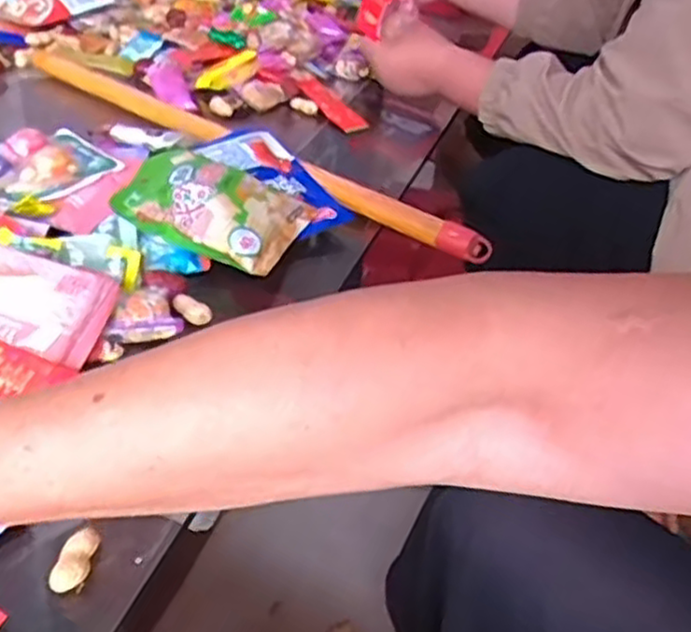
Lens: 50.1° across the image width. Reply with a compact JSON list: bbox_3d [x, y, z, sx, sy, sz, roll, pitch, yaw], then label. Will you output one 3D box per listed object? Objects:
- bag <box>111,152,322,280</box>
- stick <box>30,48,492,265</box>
[{"bbox_3d":[-0.112,-0.100,0.625,0.144,0.034,0.114,15,39,12],"label":"bag"},{"bbox_3d":[-0.132,-0.188,0.756,0.624,0.014,0.029,28,43,26],"label":"stick"}]

